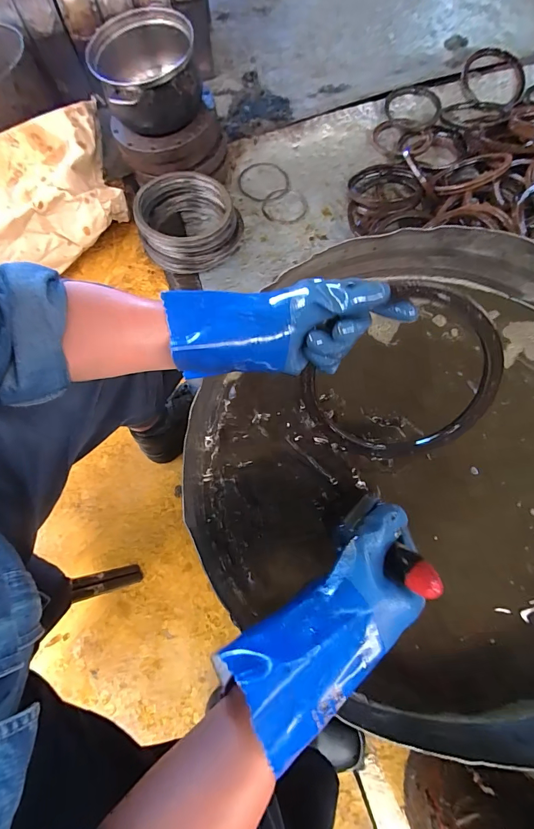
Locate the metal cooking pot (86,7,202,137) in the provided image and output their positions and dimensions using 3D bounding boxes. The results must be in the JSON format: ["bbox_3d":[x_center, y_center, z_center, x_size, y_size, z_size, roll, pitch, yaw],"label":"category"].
[{"bbox_3d":[-0.266,-0.757,0.861,0.223,0.133,0.248,-14,71,-2],"label":"metal cooking pot"}]

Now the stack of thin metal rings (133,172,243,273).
[{"bbox_3d":[-0.175,-0.446,0.895,0.227,0.115,0.205,-2,71,2],"label":"stack of thin metal rings"}]

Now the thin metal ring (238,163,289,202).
[{"bbox_3d":[-0.008,-0.617,1.016,0.134,0.011,0.135,1,72,-4],"label":"thin metal ring"}]

